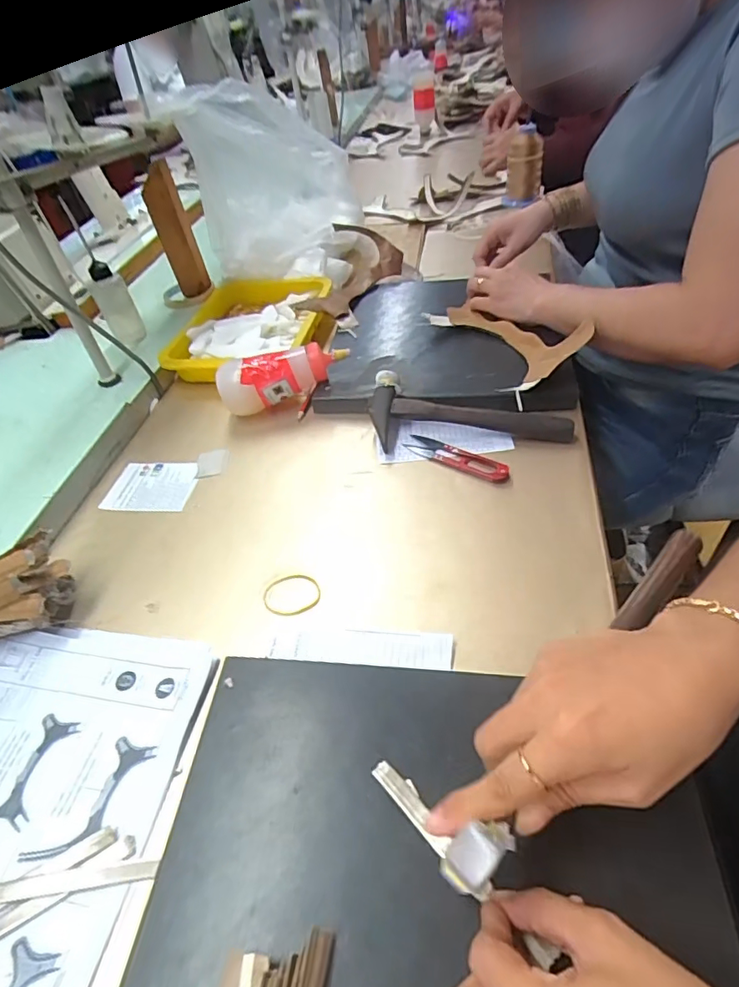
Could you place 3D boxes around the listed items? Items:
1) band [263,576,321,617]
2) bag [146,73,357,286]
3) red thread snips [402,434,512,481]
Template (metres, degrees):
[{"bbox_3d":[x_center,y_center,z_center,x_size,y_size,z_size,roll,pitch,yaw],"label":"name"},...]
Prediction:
[{"bbox_3d":[-0.067,0.087,0.448,0.048,0.004,0.041,-14,45,-5],"label":"band"},{"bbox_3d":[-0.148,-0.498,0.827,0.127,0.250,0.245,30,57,33],"label":"bag"},{"bbox_3d":[0.090,-0.039,0.538,0.114,0.013,0.026,22,52,28],"label":"red thread snips"}]

